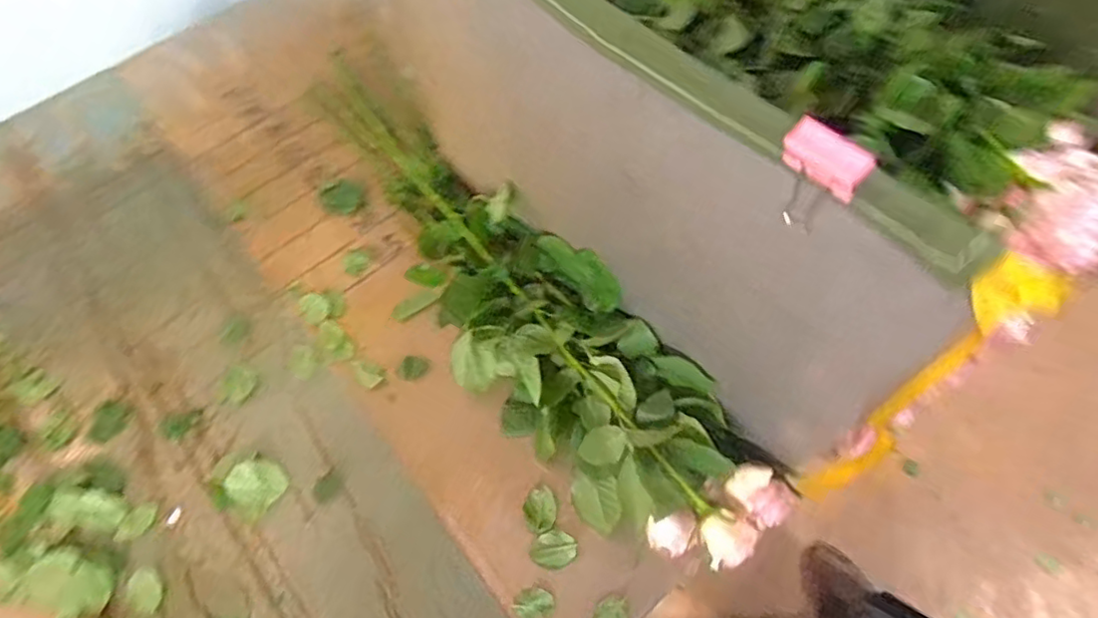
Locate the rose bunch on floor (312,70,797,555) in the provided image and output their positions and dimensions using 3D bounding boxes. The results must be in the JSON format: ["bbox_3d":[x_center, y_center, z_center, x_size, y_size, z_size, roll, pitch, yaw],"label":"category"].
[{"bbox_3d":[-0.074,-0.051,0.653,0.177,0.118,0.727,-39,69,-16],"label":"rose bunch on floor"}]

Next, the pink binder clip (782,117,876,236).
[{"bbox_3d":[0.110,-0.055,0.259,0.034,0.037,0.019,31,68,17],"label":"pink binder clip"}]

